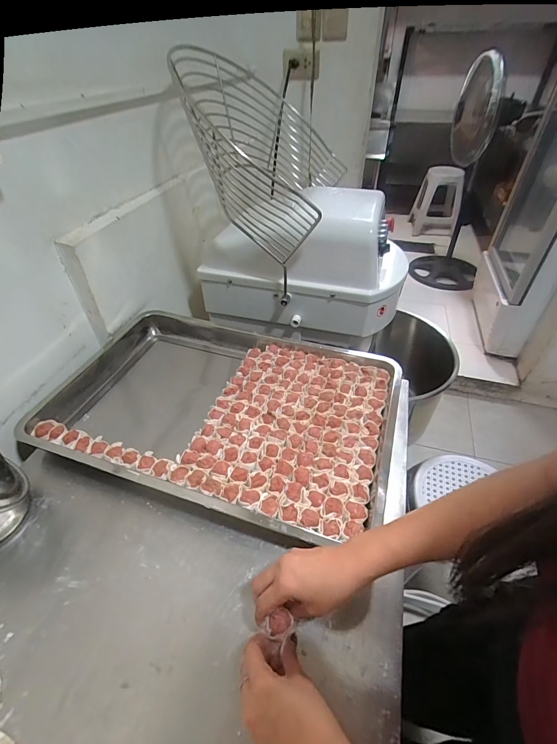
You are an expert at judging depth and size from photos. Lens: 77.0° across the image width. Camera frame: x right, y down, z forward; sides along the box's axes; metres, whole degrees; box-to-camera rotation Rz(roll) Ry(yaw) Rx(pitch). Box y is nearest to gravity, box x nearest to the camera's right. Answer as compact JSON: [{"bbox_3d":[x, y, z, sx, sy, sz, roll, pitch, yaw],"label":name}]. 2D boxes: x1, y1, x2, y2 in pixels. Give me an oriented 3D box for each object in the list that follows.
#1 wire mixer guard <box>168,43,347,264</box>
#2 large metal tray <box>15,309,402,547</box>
[{"bbox_3d":[-0.056,-0.560,0.914,0.415,0.215,0.540,31,48,-12],"label":"wire mixer guard"},{"bbox_3d":[-0.109,0.057,0.651,0.621,0.059,0.407,15,43,15],"label":"large metal tray"}]

